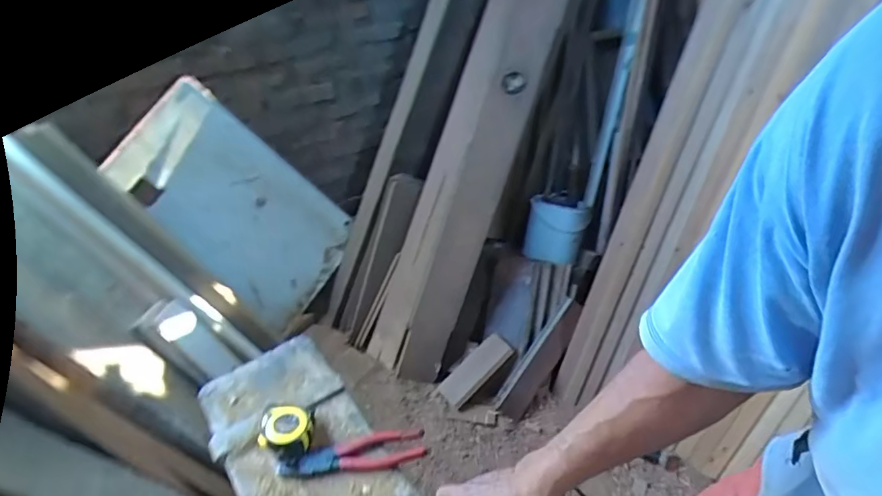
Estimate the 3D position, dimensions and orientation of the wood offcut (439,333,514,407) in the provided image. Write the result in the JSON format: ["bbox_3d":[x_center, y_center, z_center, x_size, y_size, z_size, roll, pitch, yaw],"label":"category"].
[{"bbox_3d":[0.098,0.336,1.419,0.224,0.016,0.081,-42,65,-13],"label":"wood offcut"}]

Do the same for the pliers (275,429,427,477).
[{"bbox_3d":[-0.119,0.276,0.692,0.191,0.015,0.049,-4,37,-4],"label":"pliers"}]

